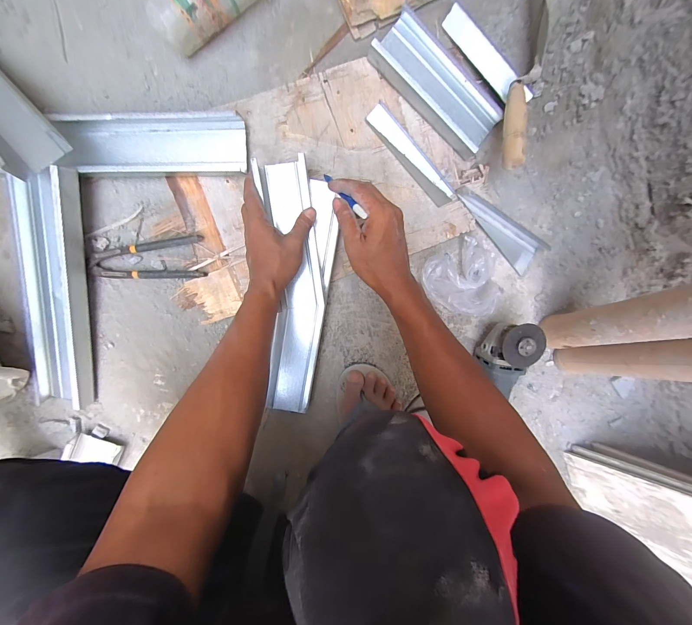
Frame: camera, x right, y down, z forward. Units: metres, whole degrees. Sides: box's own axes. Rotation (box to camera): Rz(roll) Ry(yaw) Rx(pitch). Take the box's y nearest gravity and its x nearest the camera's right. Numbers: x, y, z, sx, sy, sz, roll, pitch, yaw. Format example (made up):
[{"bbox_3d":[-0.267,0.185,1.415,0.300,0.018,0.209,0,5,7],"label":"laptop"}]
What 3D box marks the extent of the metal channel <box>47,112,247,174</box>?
[{"bbox_3d":[-0.275,-0.248,0.433,0.251,0.051,0.080,-2,99,-3],"label":"metal channel"}]

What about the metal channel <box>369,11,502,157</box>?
[{"bbox_3d":[0.141,-0.342,0.439,0.212,0.036,0.095,43,94,-9],"label":"metal channel"}]

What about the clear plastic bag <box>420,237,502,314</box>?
[{"bbox_3d":[0.195,-0.053,0.485,0.117,0.066,0.112,-28,100,1],"label":"clear plastic bag"}]

